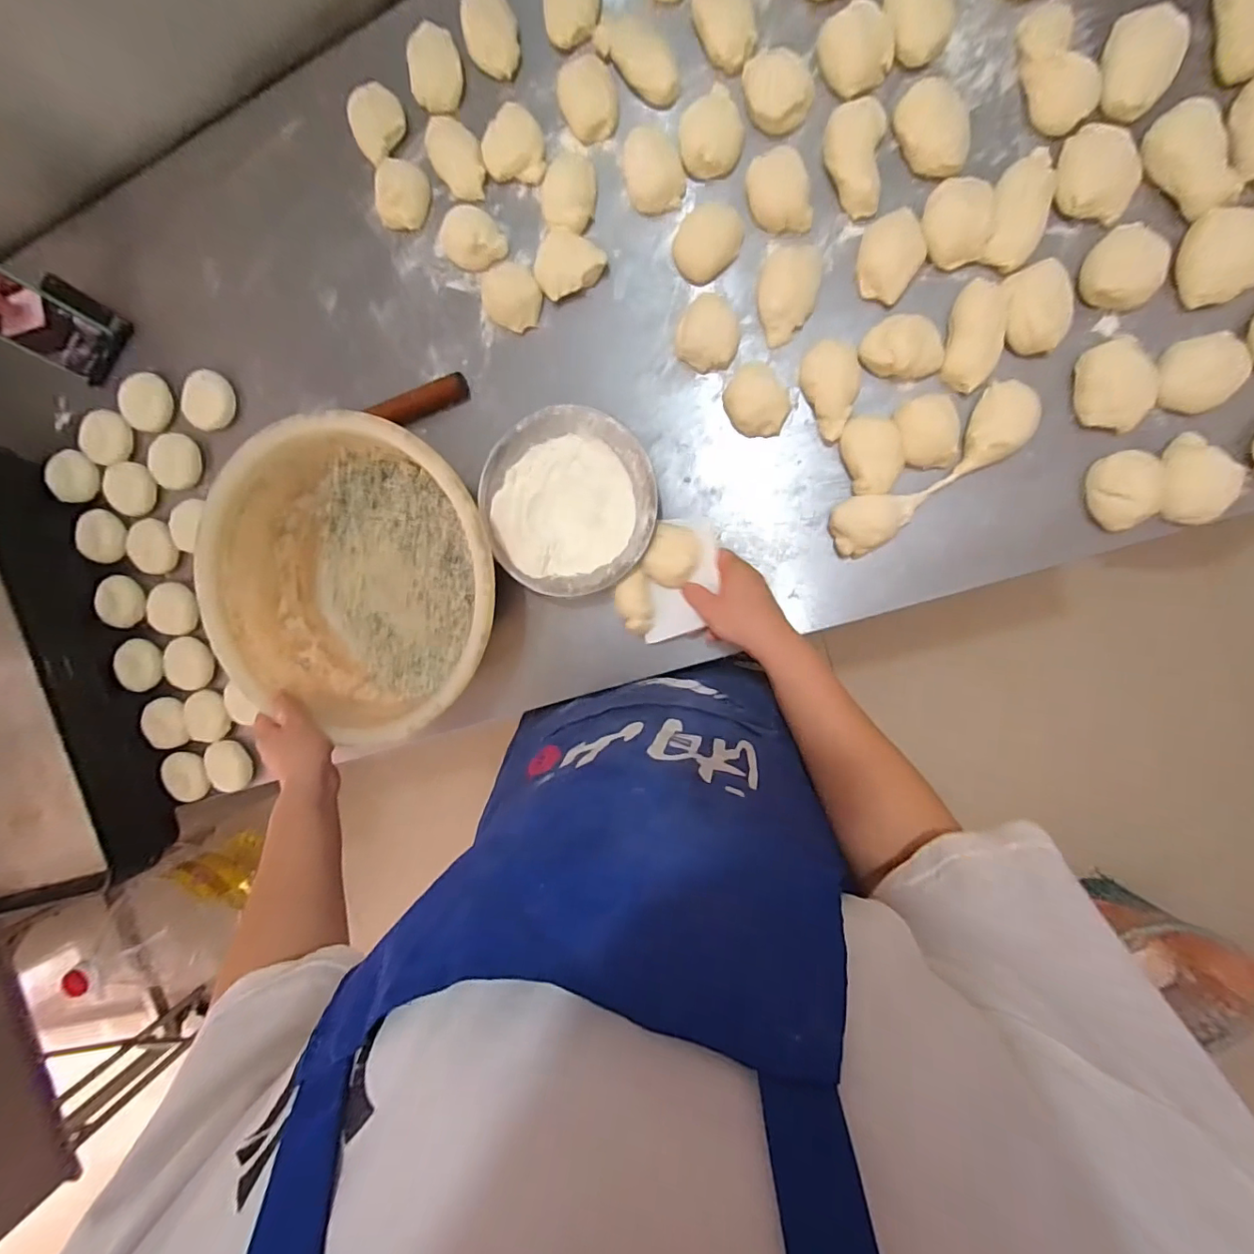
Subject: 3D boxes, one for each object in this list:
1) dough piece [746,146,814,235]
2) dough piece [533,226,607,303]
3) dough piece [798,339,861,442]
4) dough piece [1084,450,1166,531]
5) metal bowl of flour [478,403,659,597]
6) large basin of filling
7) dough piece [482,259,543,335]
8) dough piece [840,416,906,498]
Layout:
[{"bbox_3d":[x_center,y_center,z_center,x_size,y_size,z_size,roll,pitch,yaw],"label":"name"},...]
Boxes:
[{"bbox_3d":[0.145,-0.411,0.503,0.049,0.032,0.067,-19,92,13],"label":"dough piece"},{"bbox_3d":[-0.065,-0.378,0.555,0.068,0.044,0.061,40,102,5],"label":"dough piece"},{"bbox_3d":[0.202,-0.233,0.524,0.051,0.029,0.088,-8,95,12],"label":"dough piece"},{"bbox_3d":[0.447,-0.122,0.475,0.045,0.030,0.067,-3,96,12],"label":"dough piece"},{"bbox_3d":[-0.062,-0.135,0.582,0.184,0.062,0.189,1,97,11],"label":"metal bowl of flour"},{"bbox_3d":[-0.279,-0.049,0.589,0.310,0.126,0.315,1,98,5],"label":"large basin of filling"},{"bbox_3d":[-0.122,-0.354,0.569,0.059,0.033,0.065,-37,88,13],"label":"dough piece"},{"bbox_3d":[0.244,-0.172,0.532,0.054,0.036,0.082,-14,93,13],"label":"dough piece"}]

